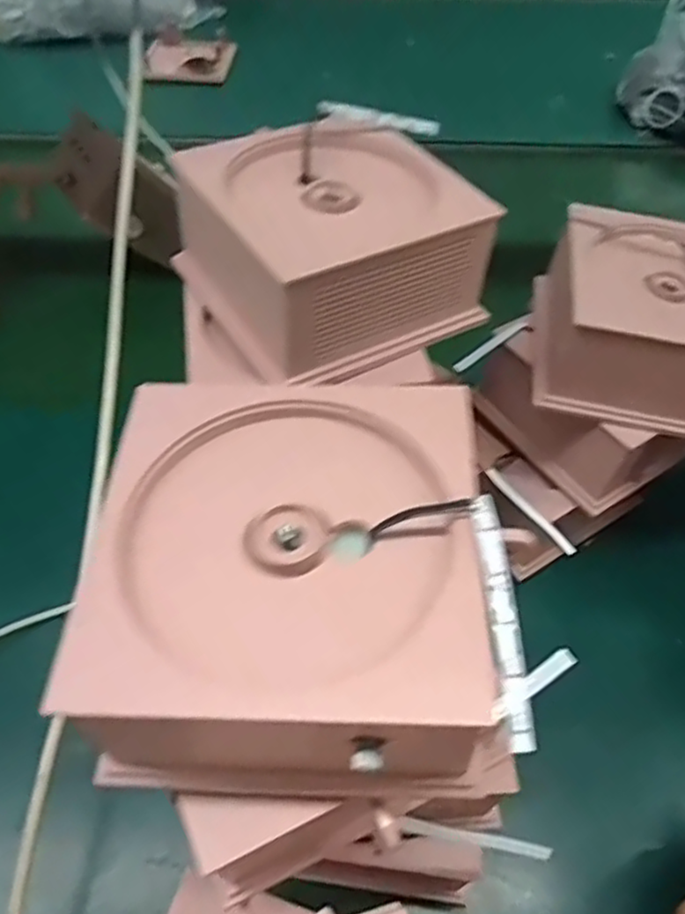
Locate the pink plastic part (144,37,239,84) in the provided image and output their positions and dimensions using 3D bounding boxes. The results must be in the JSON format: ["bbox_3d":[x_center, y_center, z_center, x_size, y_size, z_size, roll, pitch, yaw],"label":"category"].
[{"bbox_3d":[-0.194,-0.498,0.876,0.111,0.019,0.107,3,52,1],"label":"pink plastic part"}]

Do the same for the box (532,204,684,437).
[{"bbox_3d":[0.167,-0.072,0.367,0.113,0.056,0.109,12,52,8],"label":"box"}]

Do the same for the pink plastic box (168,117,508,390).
[{"bbox_3d":[-0.006,-0.097,0.306,0.106,0.057,0.104,-26,57,-20],"label":"pink plastic box"}]

